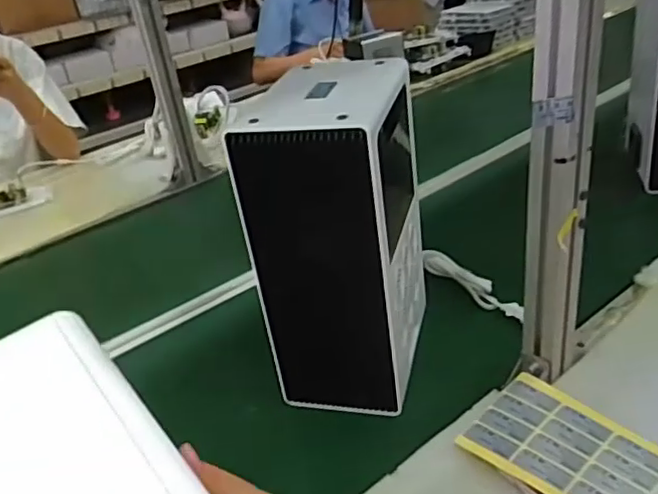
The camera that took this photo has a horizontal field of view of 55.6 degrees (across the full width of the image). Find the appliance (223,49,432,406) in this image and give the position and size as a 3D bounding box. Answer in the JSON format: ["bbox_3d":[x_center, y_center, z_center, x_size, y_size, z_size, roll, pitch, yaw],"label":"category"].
[{"bbox_3d":[0.016,-0.014,0.699,0.138,0.338,0.195,2,30,18],"label":"appliance"}]

